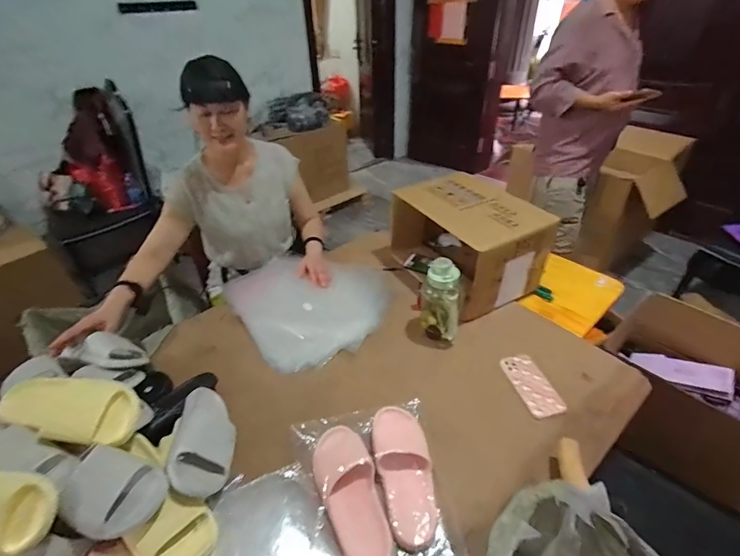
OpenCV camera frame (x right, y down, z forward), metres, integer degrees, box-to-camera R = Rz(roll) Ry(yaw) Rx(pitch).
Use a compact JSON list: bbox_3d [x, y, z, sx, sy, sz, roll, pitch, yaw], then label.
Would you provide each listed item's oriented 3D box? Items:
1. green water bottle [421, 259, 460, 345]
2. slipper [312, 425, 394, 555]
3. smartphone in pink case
[{"bbox_3d":[0.180,0.058,0.958,0.097,0.196,0.079,3,38,8],"label":"green water bottle"},{"bbox_3d":[-0.038,0.390,0.695,0.102,0.061,0.256,-14,39,-14],"label":"slipper"},{"bbox_3d":[0.377,0.247,0.887,0.083,0.013,0.169,-8,37,-7],"label":"smartphone in pink case"}]

